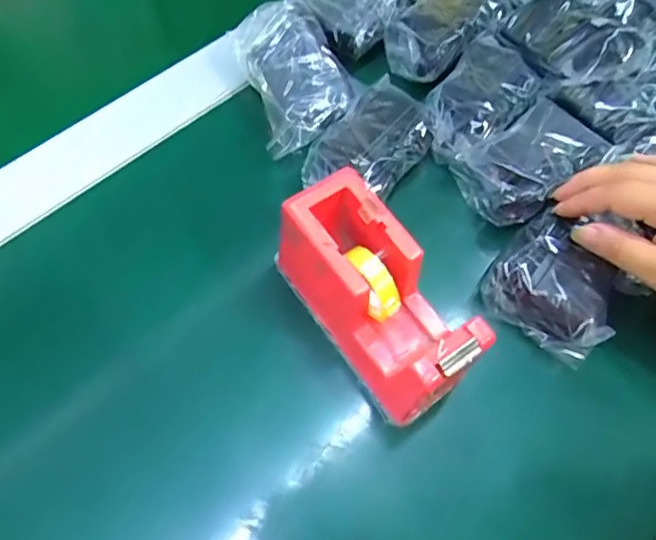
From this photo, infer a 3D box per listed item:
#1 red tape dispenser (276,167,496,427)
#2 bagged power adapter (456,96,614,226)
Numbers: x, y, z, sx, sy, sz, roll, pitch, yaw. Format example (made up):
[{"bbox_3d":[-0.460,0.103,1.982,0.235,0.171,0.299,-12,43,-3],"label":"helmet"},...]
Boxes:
[{"bbox_3d":[0.024,0.020,0.334,0.054,0.093,0.130,-31,69,-17],"label":"red tape dispenser"},{"bbox_3d":[0.144,-0.079,0.409,0.100,0.031,0.065,-35,71,-19],"label":"bagged power adapter"}]

